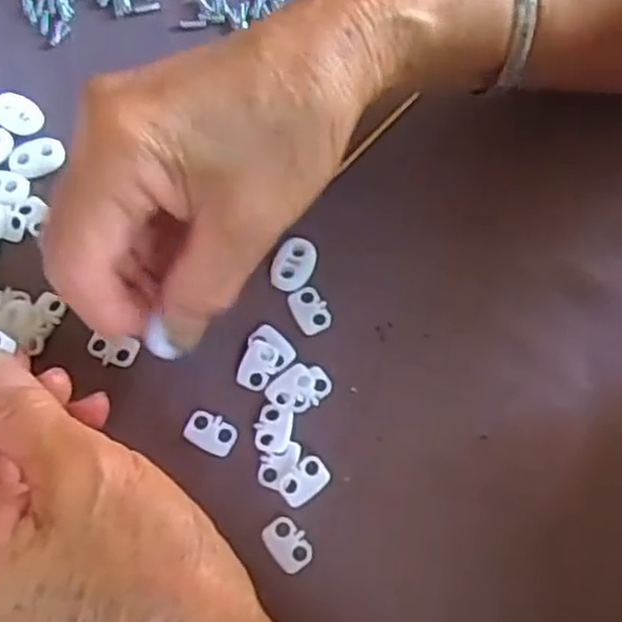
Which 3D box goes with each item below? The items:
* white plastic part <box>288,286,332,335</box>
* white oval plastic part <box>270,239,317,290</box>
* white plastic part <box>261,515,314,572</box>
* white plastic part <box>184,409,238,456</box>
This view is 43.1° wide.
[{"bbox_3d":[0.000,-0.001,0.305,0.013,0.004,0.019,-26,74,-10],"label":"white plastic part"},{"bbox_3d":[-0.007,-0.018,0.310,0.015,0.004,0.022,31,73,9],"label":"white oval plastic part"},{"bbox_3d":[-0.008,0.082,0.276,0.013,0.004,0.019,-32,75,-12],"label":"white plastic part"},{"bbox_3d":[-0.037,0.044,0.288,0.019,0.004,0.013,25,72,7],"label":"white plastic part"}]

